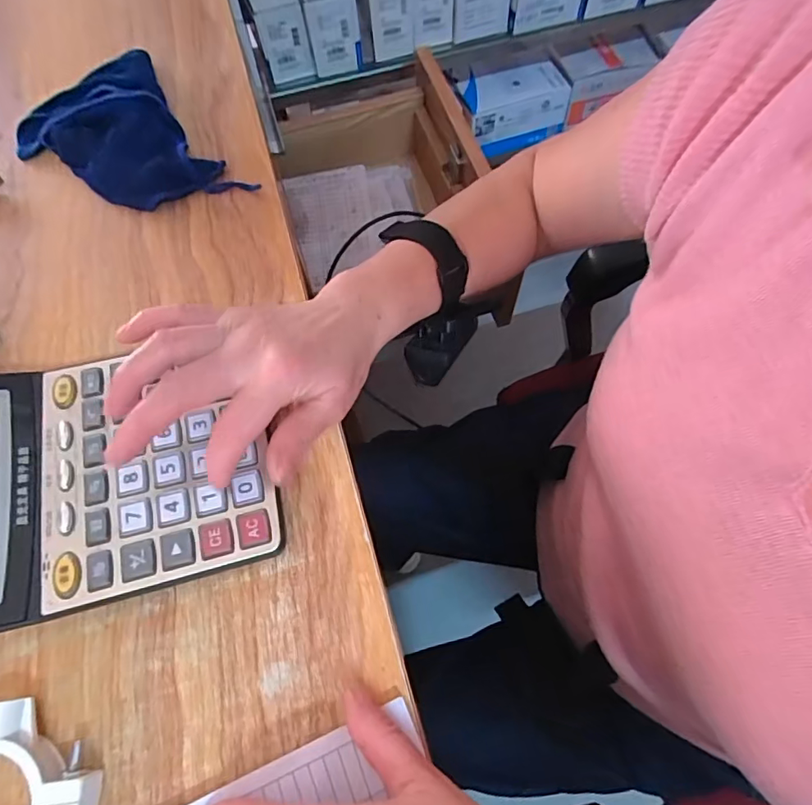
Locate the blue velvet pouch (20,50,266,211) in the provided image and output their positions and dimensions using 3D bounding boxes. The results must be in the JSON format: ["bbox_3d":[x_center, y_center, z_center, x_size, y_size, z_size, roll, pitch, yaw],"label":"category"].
[{"bbox_3d":[-0.216,-0.197,0.379,0.119,0.037,0.171,-37,69,-13],"label":"blue velvet pouch"}]

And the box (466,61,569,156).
[{"bbox_3d":[0.197,-0.547,0.940,0.182,0.093,0.091,-19,66,-5],"label":"box"}]

